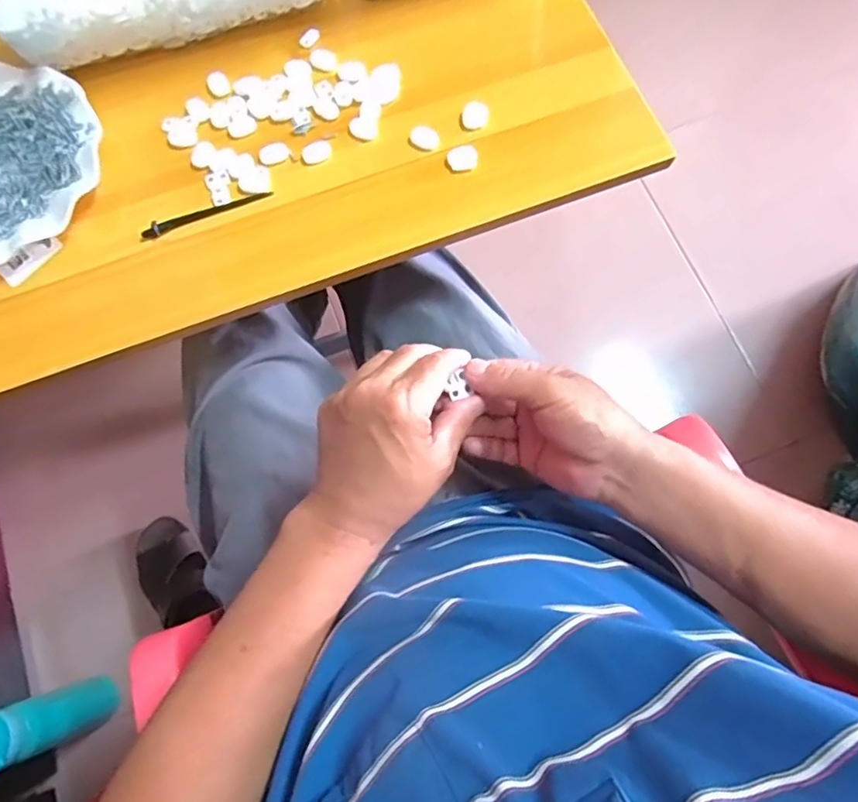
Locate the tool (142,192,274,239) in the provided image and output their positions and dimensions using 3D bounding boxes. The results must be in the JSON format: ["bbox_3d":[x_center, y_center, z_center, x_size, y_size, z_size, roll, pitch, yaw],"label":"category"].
[{"bbox_3d":[-0.178,-0.151,0.461,0.103,0.010,0.007,-24,75,-5],"label":"tool"}]

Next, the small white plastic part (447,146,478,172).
[{"bbox_3d":[0.027,-0.194,0.461,0.024,0.014,0.013,-6,74,0],"label":"small white plastic part"}]

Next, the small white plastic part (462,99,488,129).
[{"bbox_3d":[0.038,-0.237,0.476,0.021,0.012,0.018,5,74,3],"label":"small white plastic part"}]

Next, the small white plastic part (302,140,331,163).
[{"bbox_3d":[-0.092,-0.204,0.472,0.024,0.006,0.016,-30,75,-7],"label":"small white plastic part"}]

